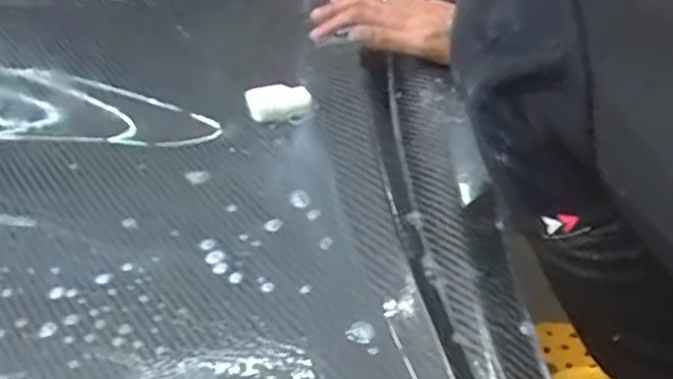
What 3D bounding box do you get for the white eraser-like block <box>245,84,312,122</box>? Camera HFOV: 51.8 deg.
[{"bbox_3d":[-0.046,-0.073,0.560,0.053,0.025,0.019,-17,42,-15],"label":"white eraser-like block"}]

